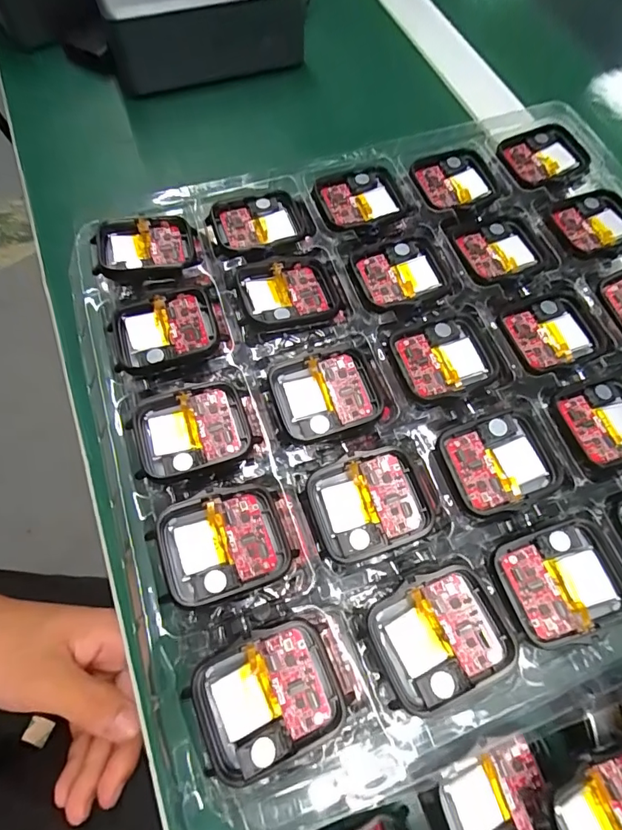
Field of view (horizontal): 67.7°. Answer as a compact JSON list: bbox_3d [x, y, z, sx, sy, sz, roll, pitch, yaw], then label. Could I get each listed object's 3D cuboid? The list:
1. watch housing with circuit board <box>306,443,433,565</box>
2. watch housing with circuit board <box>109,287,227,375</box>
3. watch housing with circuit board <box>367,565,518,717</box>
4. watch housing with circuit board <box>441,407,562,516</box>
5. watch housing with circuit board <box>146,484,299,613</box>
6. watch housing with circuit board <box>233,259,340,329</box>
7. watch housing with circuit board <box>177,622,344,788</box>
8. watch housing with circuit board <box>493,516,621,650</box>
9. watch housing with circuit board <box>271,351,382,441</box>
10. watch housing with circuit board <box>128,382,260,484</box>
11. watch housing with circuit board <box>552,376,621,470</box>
[{"bbox_3d":[0.022,0.033,0.175,0.043,0.007,0.036,-15,68,-10],"label":"watch housing with circuit board"},{"bbox_3d":[-0.064,-0.035,0.202,0.045,0.012,0.035,-16,68,-11],"label":"watch housing with circuit board"},{"bbox_3d":[0.042,0.074,0.157,0.042,0.011,0.037,-22,69,-13],"label":"watch housing with circuit board"},{"bbox_3d":[0.075,0.018,0.184,0.040,0.006,0.036,-15,68,-10],"label":"watch housing with circuit board"},{"bbox_3d":[-0.031,0.046,0.166,0.044,0.011,0.036,-17,68,-11],"label":"watch housing with circuit board"},{"bbox_3d":[-0.010,-0.055,0.207,0.042,0.011,0.034,-12,68,-9],"label":"watch housing with circuit board"},{"bbox_3d":[-0.014,0.090,0.151,0.045,0.016,0.036,-21,69,-12],"label":"watch housing with circuit board"},{"bbox_3d":[0.092,0.060,0.168,0.041,0.010,0.036,-16,68,-11],"label":"watch housing with circuit board"},{"bbox_3d":[0.007,-0.008,0.191,0.042,0.005,0.035,-14,68,-10],"label":"watch housing with circuit board"},{"bbox_3d":[-0.047,0.006,0.182,0.045,0.007,0.036,-18,69,-11],"label":"watch housing with circuit board"},{"bbox_3d":[0.125,0.002,0.195,0.039,0.004,0.035,-16,68,-11],"label":"watch housing with circuit board"}]

